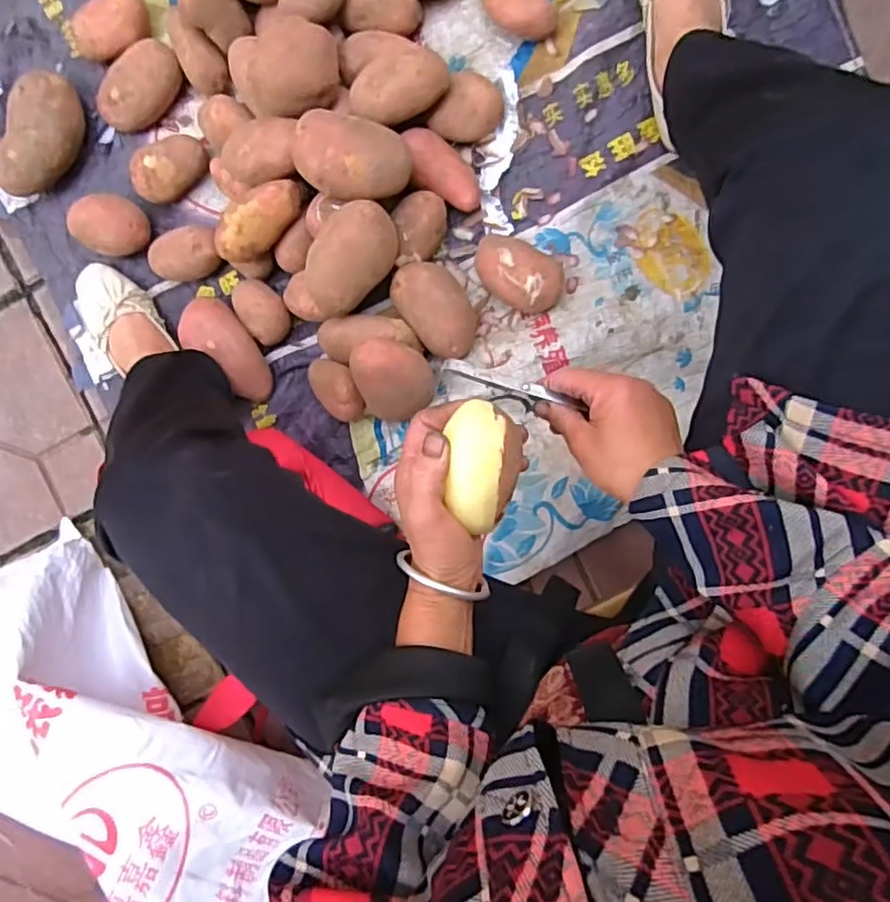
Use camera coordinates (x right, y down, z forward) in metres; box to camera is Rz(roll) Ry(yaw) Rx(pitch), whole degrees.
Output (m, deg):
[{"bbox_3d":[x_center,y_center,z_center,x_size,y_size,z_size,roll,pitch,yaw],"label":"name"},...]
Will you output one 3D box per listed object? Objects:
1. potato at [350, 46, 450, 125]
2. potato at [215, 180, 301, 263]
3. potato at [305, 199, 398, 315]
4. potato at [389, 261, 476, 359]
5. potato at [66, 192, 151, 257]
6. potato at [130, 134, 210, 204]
[{"bbox_3d":[-0.049,-0.396,0.703,0.109,0.052,0.066,-18,97,7],"label":"potato"},{"bbox_3d":[-0.210,-0.262,0.730,0.116,0.052,0.055,-43,93,10],"label":"potato"},{"bbox_3d":[-0.104,-0.211,0.713,0.079,0.069,0.128,28,100,0],"label":"potato"},{"bbox_3d":[-0.008,-0.166,0.750,0.072,0.064,0.121,-36,95,9],"label":"potato"},{"bbox_3d":[-0.411,-0.277,0.791,0.085,0.061,0.074,23,99,3],"label":"potato"},{"bbox_3d":[-0.332,-0.343,0.775,0.094,0.049,0.058,-37,92,9],"label":"potato"}]

